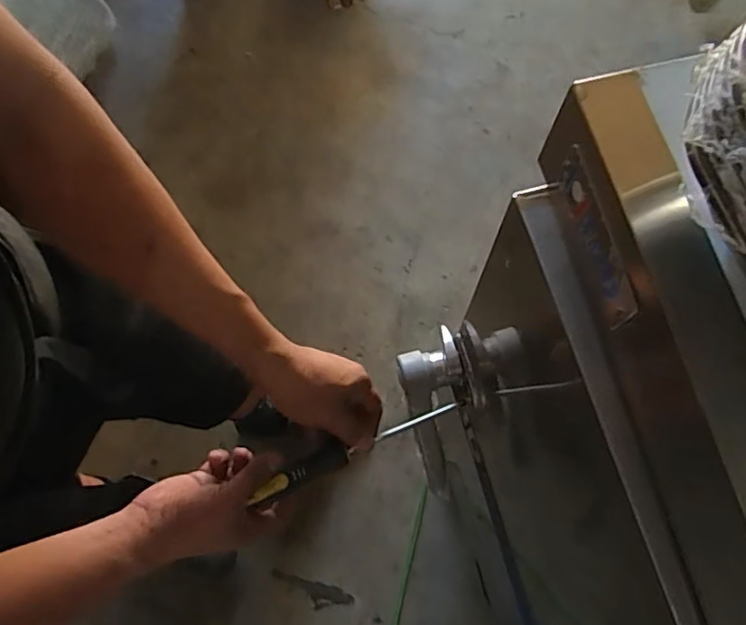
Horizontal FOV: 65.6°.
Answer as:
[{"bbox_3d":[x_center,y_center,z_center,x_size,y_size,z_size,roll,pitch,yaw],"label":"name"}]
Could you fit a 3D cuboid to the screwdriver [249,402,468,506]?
[{"bbox_3d":[-0.013,0.120,0.533,0.201,0.035,0.032,-19,72,-17],"label":"screwdriver"}]

